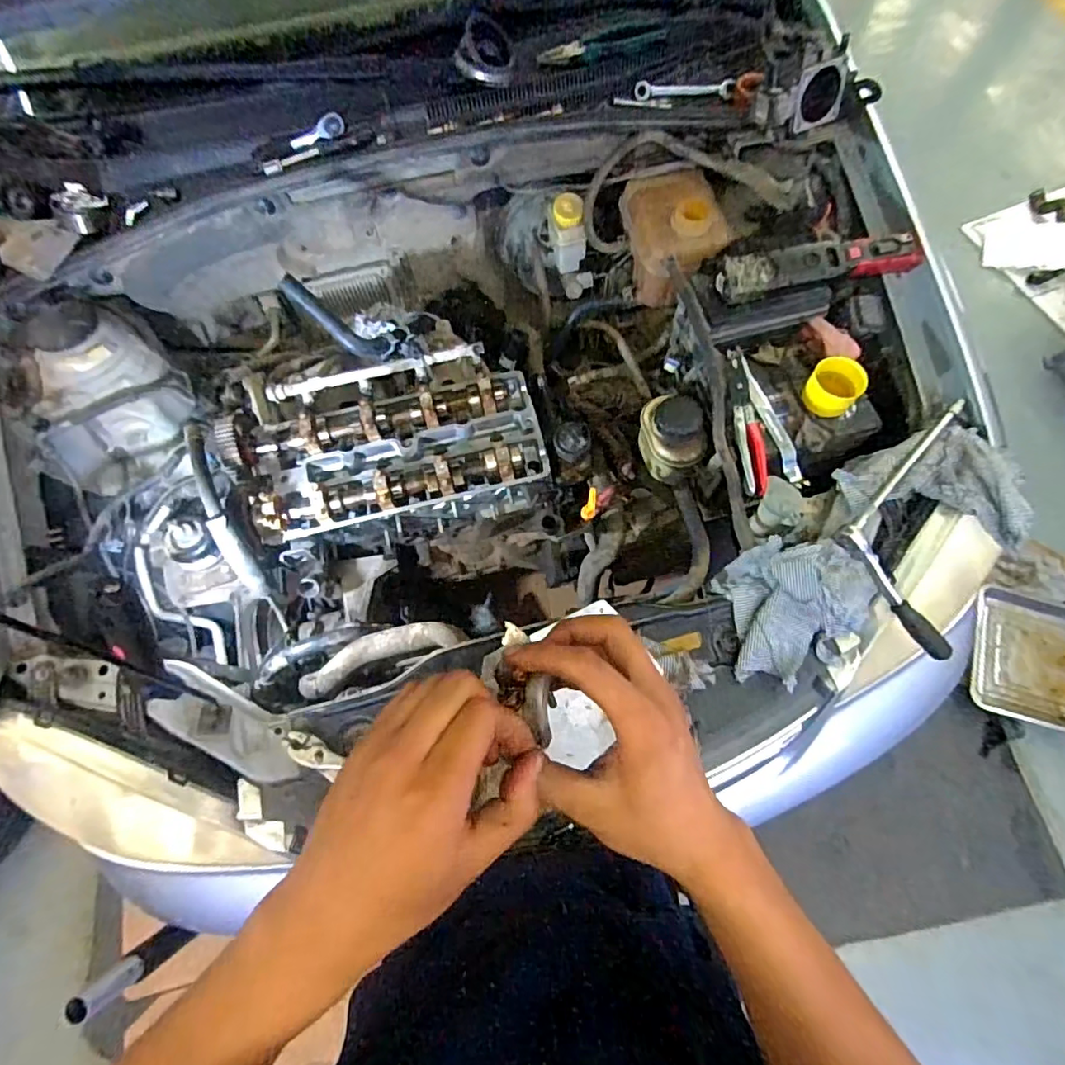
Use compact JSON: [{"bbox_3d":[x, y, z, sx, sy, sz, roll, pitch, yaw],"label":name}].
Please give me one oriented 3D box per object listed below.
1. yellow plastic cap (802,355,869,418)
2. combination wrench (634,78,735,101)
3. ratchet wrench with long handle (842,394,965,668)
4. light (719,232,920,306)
[{"bbox_3d":[0.432,-0.209,0.789,0.070,0.048,0.069,-1,69,2],"label":"yellow plastic cap"},{"bbox_3d":[0.240,-0.700,0.874,0.163,0.006,0.026,-8,105,-8],"label":"combination wrench"},{"bbox_3d":[0.546,-0.013,0.731,0.192,0.052,0.311,40,75,16],"label":"ratchet wrench with long handle"},{"bbox_3d":[0.417,-0.391,0.810,0.289,0.038,0.059,-11,69,-2],"label":"light"}]

